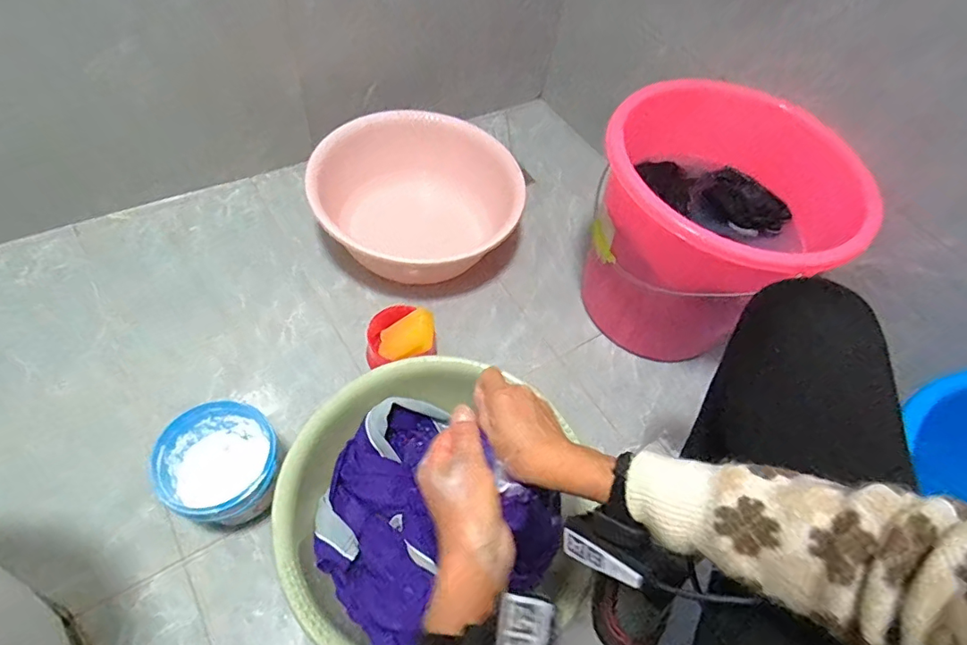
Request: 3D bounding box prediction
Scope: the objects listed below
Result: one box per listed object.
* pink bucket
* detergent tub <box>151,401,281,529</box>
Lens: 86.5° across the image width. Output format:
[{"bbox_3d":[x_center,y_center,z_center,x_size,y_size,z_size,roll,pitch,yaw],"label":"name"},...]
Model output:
[{"bbox_3d":[0.336,-0.151,0.793,0.335,0.312,0.335,0,61,0],"label":"pink bucket"},{"bbox_3d":[-0.308,0.179,0.633,0.128,0.124,0.123,0,61,0],"label":"detergent tub"}]

